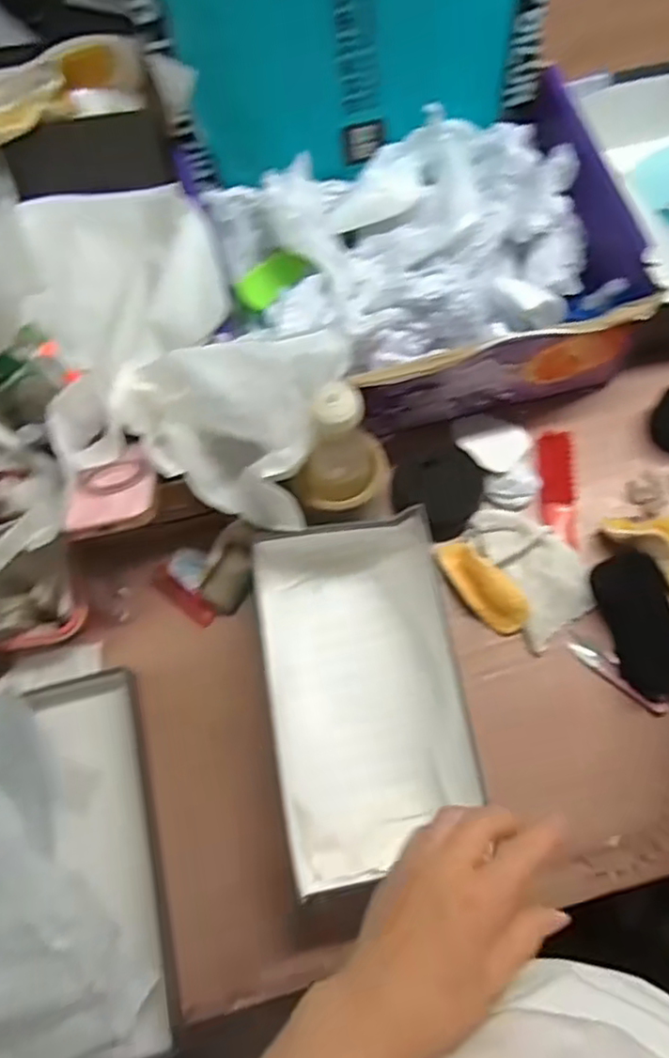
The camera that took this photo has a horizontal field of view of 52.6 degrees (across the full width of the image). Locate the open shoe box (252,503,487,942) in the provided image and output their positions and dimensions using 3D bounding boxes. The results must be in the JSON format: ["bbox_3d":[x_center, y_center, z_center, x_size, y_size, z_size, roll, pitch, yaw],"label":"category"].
[{"bbox_3d":[0.028,0.155,0.598,0.165,0.053,0.315,-8,70,-1],"label":"open shoe box"}]

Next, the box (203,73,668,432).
[{"bbox_3d":[0.084,-0.263,0.682,0.370,0.132,0.283,-14,70,-2],"label":"box"}]

